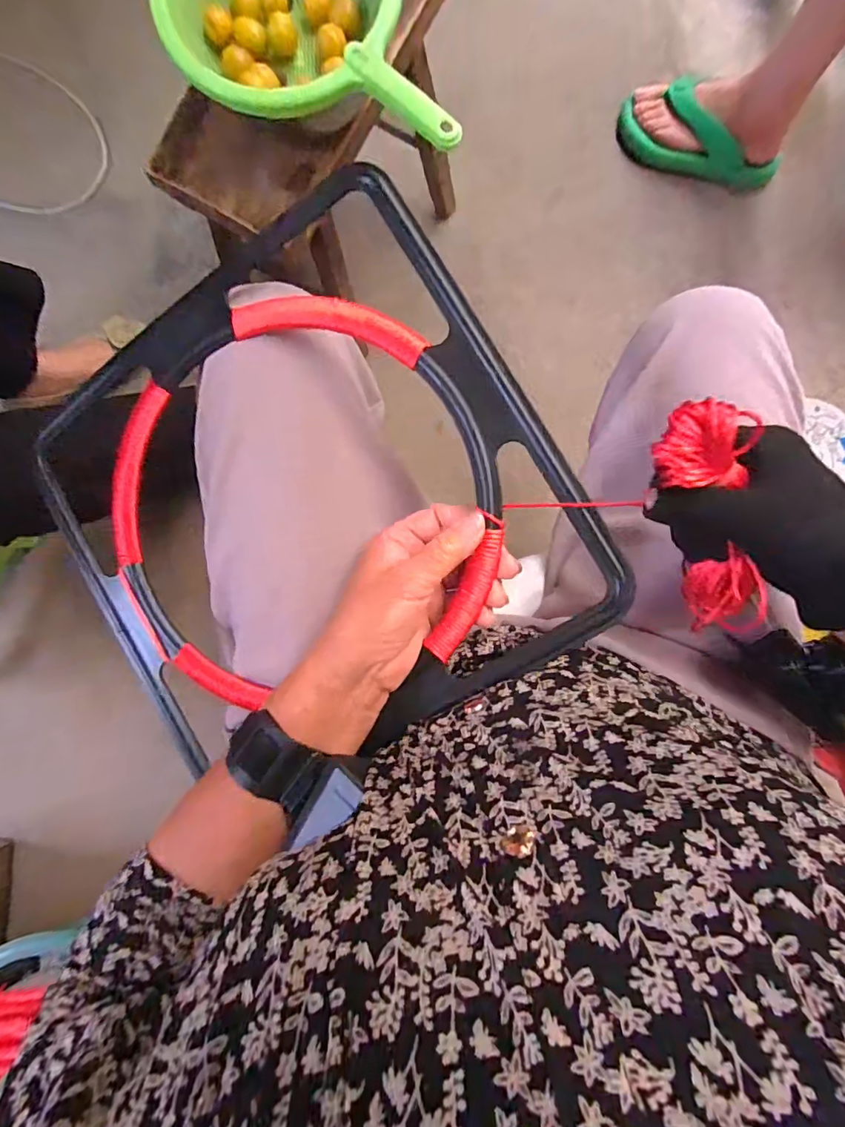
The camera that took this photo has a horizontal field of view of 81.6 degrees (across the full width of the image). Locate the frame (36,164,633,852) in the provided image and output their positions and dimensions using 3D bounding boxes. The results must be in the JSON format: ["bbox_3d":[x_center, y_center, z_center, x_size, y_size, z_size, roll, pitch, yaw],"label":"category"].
[{"bbox_3d":[-0.081,-0.030,0.331,0.326,0.029,0.318,-30,89,12],"label":"frame"}]

